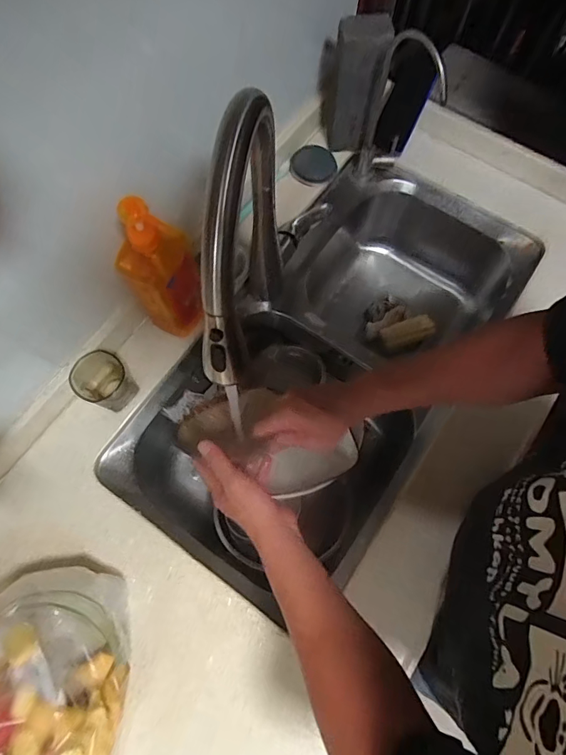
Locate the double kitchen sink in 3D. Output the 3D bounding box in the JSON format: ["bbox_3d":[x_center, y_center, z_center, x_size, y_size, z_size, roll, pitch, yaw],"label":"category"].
[{"bbox_3d":[0.086,-0.021,0.760,0.399,0.279,0.761,34,76,11],"label":"double kitchen sink"}]

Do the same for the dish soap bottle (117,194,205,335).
[{"bbox_3d":[-0.156,-0.132,0.572,0.096,0.253,0.062,-32,75,-9],"label":"dish soap bottle"}]

